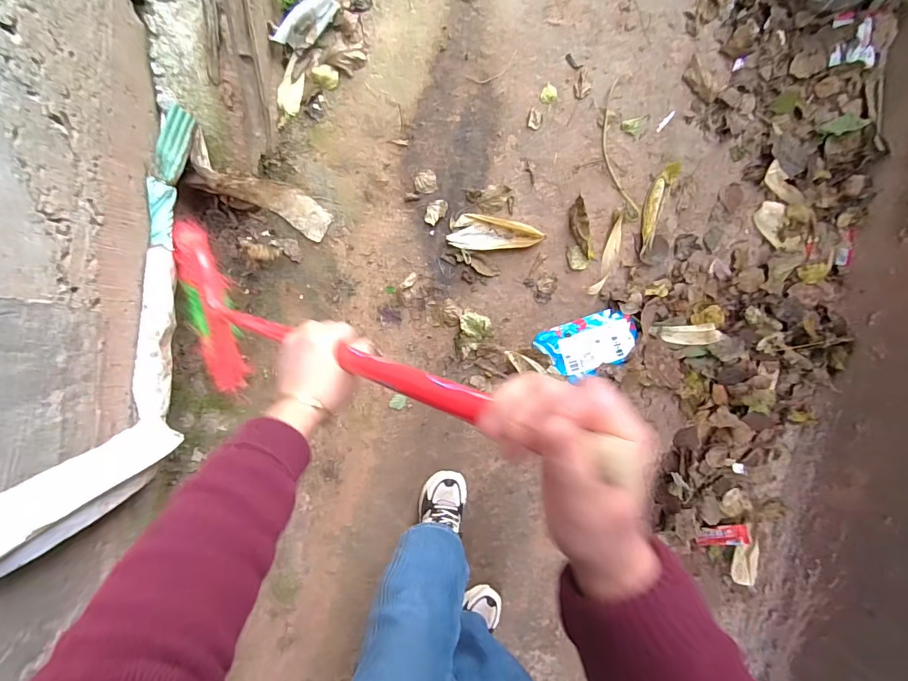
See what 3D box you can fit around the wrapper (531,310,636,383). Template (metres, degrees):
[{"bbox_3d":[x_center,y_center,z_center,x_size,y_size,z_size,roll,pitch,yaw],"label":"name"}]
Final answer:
[{"bbox_3d":[0.295,0.010,0.929,0.205,0.025,0.119,-19,96,0],"label":"wrapper"}]

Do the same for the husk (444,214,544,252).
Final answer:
[{"bbox_3d":[0.091,-0.227,0.926,0.195,0.025,0.079,10,96,-3],"label":"husk"}]

